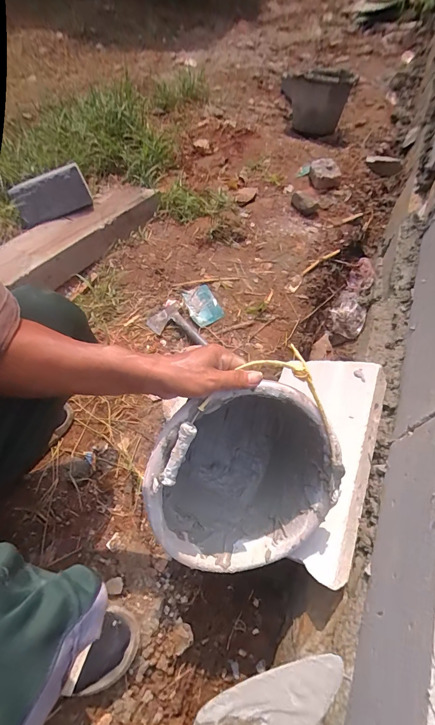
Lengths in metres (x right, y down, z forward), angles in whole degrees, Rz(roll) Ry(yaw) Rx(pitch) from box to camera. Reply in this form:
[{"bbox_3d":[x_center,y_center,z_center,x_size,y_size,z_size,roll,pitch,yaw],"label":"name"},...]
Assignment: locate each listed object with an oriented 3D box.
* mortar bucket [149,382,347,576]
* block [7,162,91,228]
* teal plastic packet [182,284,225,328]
[{"bbox_3d":[0.019,0.132,0.548,0.267,0.297,0.270,11,17,-17],"label":"mortar bucket"},{"bbox_3d":[-0.470,-0.468,0.953,0.203,0.048,0.123,-27,108,-9],"label":"block"},{"bbox_3d":[-0.040,-0.148,0.863,0.077,0.010,0.125,-25,63,-12],"label":"teal plastic packet"}]

